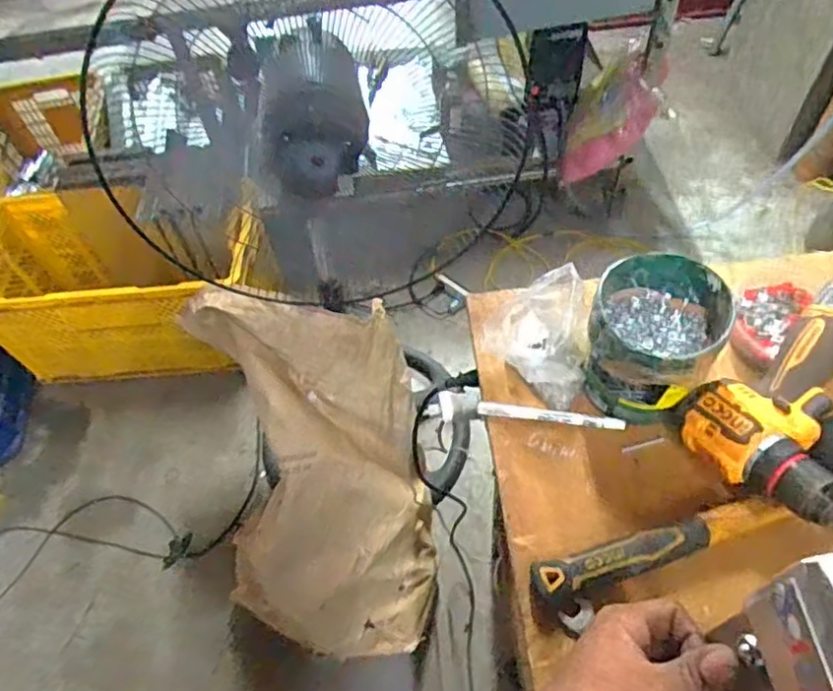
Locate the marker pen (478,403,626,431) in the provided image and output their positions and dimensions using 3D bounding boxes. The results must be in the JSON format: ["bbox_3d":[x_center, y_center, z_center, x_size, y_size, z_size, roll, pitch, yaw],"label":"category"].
[{"bbox_3d":[0.131,0.069,0.629,0.139,0.008,0.013,5,57,8],"label":"marker pen"}]

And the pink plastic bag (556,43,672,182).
[{"bbox_3d":[0.509,-0.593,1.668,0.213,0.299,0.235,14,59,14],"label":"pink plastic bag"}]

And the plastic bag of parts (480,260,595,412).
[{"bbox_3d":[0.121,-0.011,0.626,0.108,0.098,0.092,32,65,23],"label":"plastic bag of parts"}]

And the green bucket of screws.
[{"bbox_3d":[0.216,-0.003,0.597,0.113,0.115,0.115,18,60,16],"label":"green bucket of screws"}]

